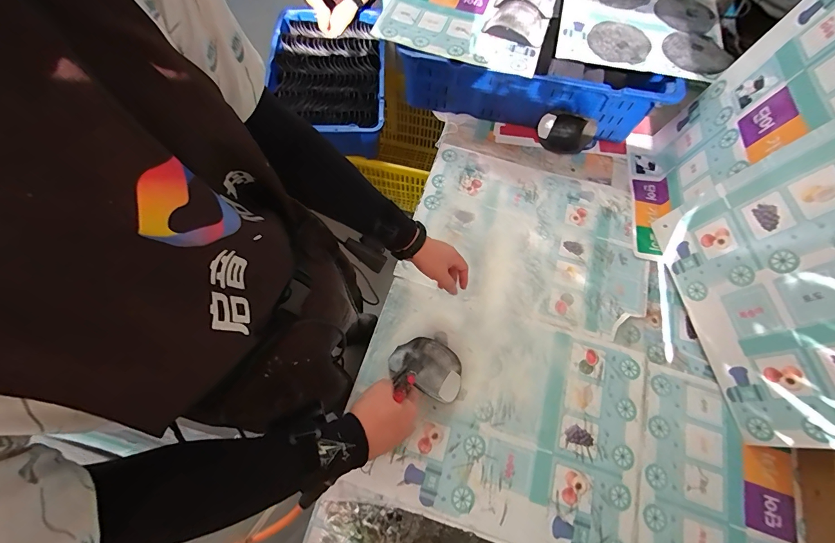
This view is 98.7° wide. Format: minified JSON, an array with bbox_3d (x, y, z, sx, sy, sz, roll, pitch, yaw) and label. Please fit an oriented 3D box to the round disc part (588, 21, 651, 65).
[{"bbox_3d":[0.479,-0.543,0.852,0.139,0.011,0.139,0,66,-1],"label":"round disc part"}]

